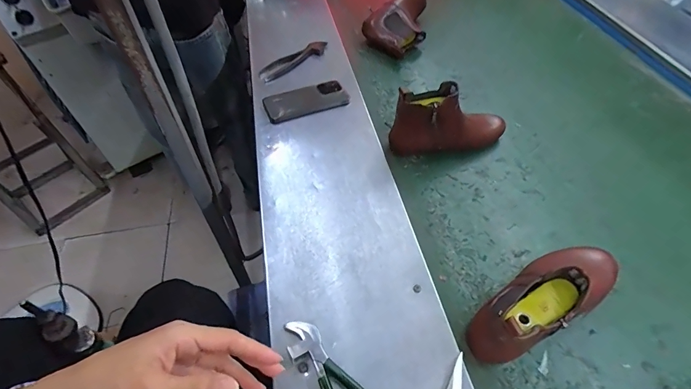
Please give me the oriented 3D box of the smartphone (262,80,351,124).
[{"bbox_3d":[-0.082,-0.197,0.747,0.173,0.017,0.075,-19,55,-15],"label":"smartphone"}]

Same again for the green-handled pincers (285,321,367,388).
[{"bbox_3d":[-0.008,0.222,0.412,0.049,0.024,0.190,-31,59,-23],"label":"green-handled pincers"}]

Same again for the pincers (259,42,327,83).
[{"bbox_3d":[-0.126,-0.315,0.842,0.184,0.025,0.051,-33,60,-24],"label":"pincers"}]

